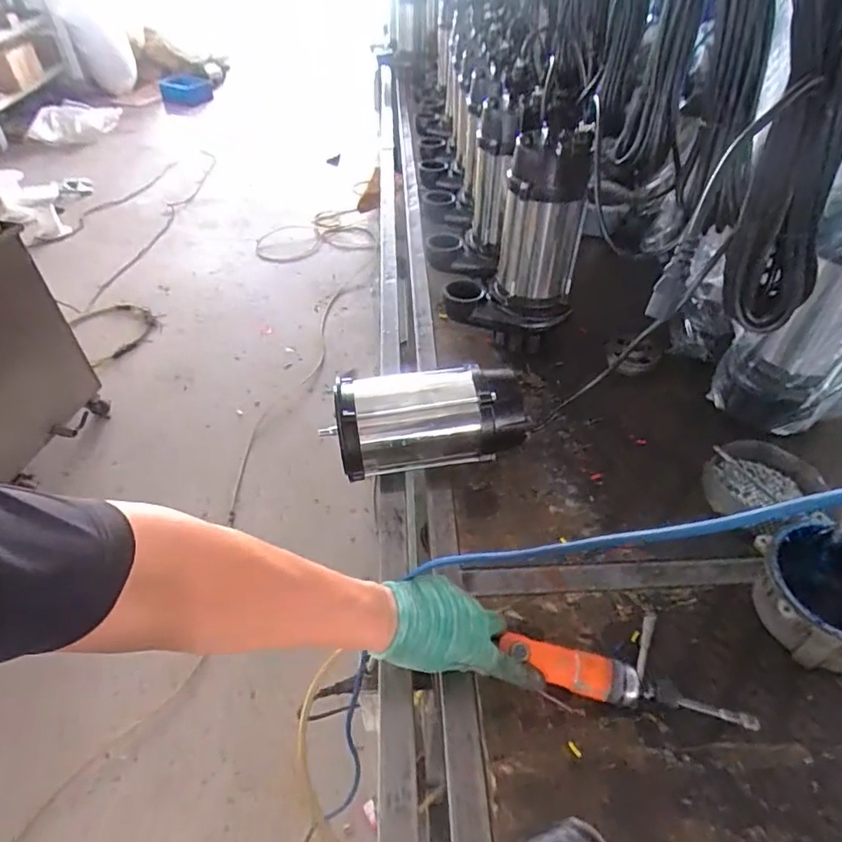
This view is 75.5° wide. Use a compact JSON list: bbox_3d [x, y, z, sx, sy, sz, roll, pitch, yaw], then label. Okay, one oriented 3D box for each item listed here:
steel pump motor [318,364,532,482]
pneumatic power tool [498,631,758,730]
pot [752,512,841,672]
[{"bbox_3d":[0.011,-0.003,0.765,0.254,0.115,0.113,-7,46,-8],"label":"steel pump motor"},{"bbox_3d":[0.206,0.268,0.558,0.243,0.037,0.043,16,46,5],"label":"pneumatic power tool"},{"bbox_3d":[0.444,0.196,0.596,0.160,0.087,0.146,1,45,-1],"label":"pot"}]

